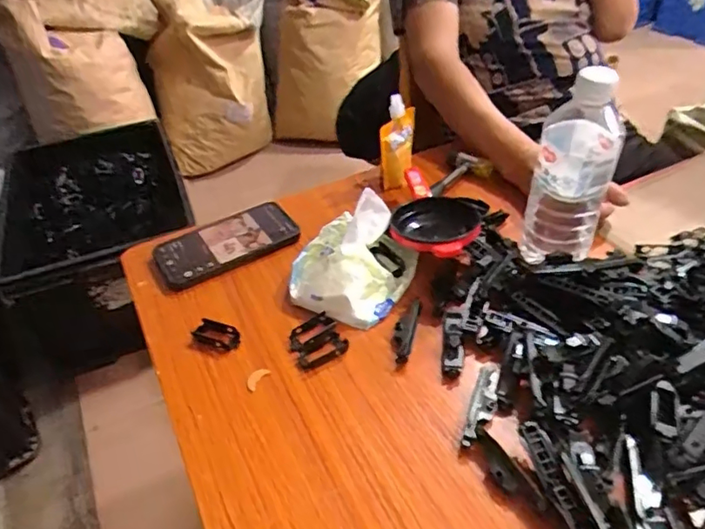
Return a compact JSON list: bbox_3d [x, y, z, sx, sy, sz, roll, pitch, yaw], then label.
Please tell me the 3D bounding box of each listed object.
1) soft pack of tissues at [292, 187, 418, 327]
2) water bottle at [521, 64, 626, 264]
[{"bbox_3d":[0.000,-0.012,0.573,0.111,0.081,0.121,18,46,25],"label":"soft pack of tissues"},{"bbox_3d":[0.206,-0.079,0.533,0.070,0.210,0.062,10,43,18],"label":"water bottle"}]

